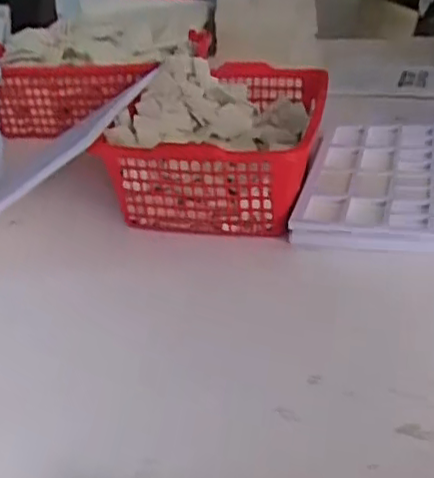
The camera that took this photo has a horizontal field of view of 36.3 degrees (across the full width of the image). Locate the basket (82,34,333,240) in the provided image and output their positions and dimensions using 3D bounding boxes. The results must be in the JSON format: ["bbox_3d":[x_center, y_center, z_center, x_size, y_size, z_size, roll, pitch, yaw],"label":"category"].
[{"bbox_3d":[0.021,-0.177,1.212,0.329,0.190,0.450,4,29,14],"label":"basket"}]

